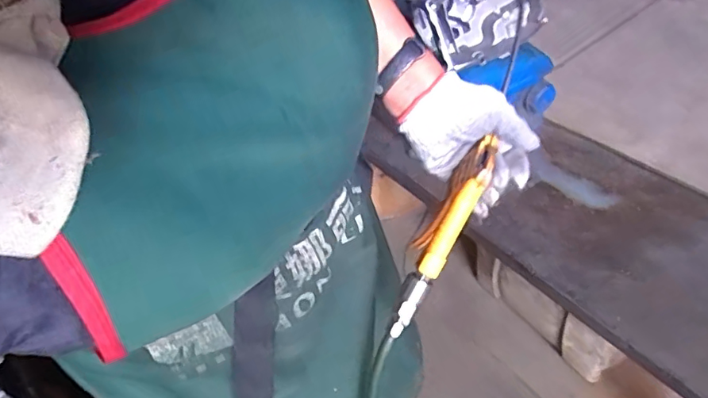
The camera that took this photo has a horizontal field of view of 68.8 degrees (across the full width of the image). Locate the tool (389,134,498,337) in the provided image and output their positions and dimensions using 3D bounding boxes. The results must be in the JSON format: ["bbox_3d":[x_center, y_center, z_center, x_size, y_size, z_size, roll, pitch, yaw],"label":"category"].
[{"bbox_3d":[0.080,0.038,0.494,0.041,0.046,0.194,28,93,31],"label":"tool"}]

